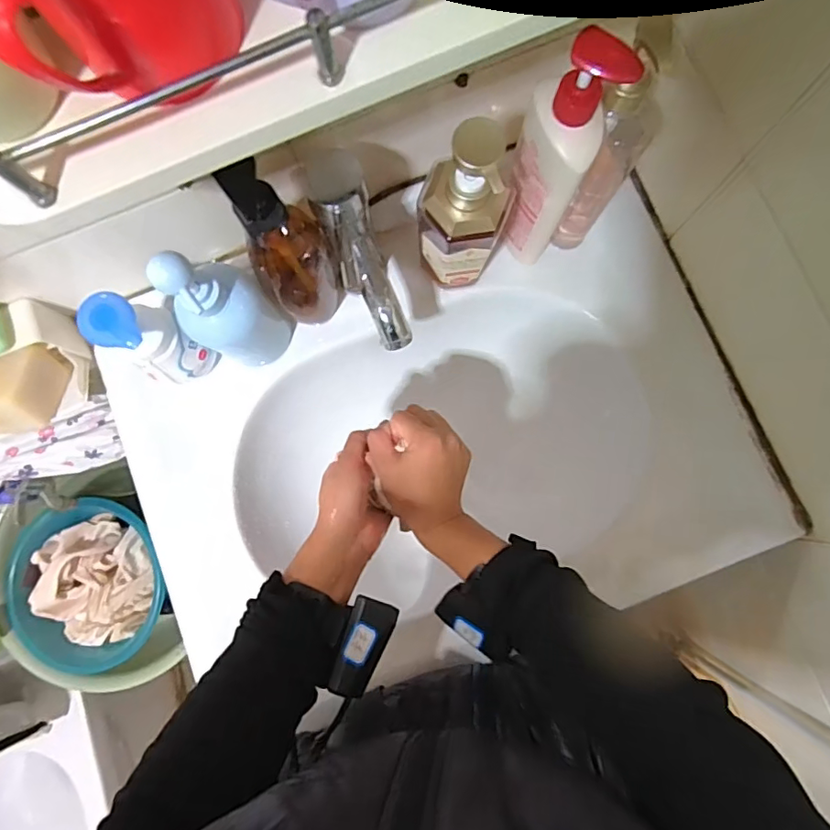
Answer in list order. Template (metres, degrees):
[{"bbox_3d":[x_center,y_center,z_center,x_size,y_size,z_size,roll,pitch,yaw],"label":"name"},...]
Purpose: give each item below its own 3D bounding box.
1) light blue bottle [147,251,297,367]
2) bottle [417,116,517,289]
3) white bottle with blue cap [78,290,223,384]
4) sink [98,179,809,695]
[{"bbox_3d":[-0.172,-0.095,0.470,0.060,0.202,0.076,38,86,7],"label":"light blue bottle"},{"bbox_3d":[0.041,-0.169,0.460,0.078,0.216,0.054,15,83,5],"label":"bottle"},{"bbox_3d":[-0.246,-0.069,0.483,0.057,0.133,0.060,26,84,6],"label":"white bottle with blue cap"},{"bbox_3d":[0.033,0.047,0.598,0.594,0.149,0.403,-22,82,0],"label":"sink"}]

